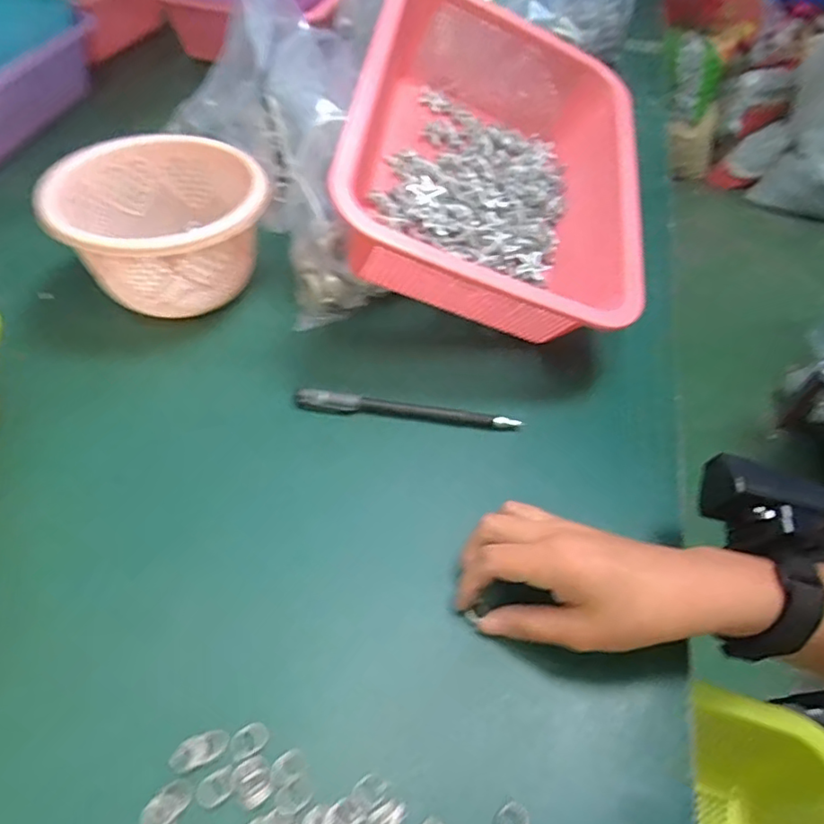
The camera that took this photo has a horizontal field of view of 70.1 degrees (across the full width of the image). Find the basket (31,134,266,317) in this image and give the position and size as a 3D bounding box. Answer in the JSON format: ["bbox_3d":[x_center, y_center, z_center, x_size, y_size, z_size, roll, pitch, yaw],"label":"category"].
[{"bbox_3d":[-0.180,-0.141,0.443,0.135,0.099,0.125,3,49,-4],"label":"basket"}]

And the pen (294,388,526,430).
[{"bbox_3d":[-0.003,-0.001,0.396,0.151,0.006,0.014,8,49,1],"label":"pen"}]

